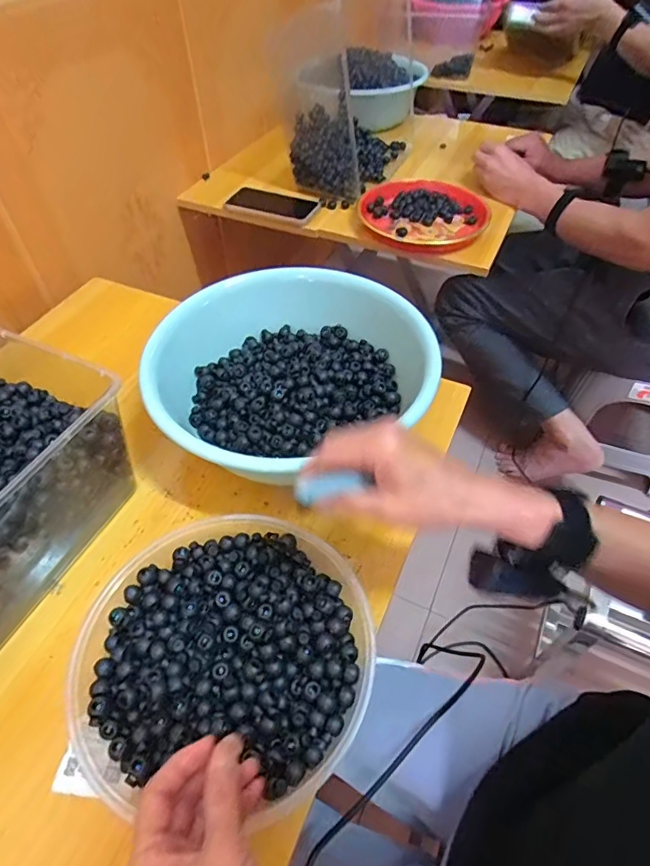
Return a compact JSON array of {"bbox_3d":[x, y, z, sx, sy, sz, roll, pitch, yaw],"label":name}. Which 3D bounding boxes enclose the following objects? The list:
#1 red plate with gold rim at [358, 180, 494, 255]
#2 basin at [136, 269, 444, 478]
[{"bbox_3d":[0.169,-0.379,0.858,0.213,0.042,0.218,0,51,0],"label":"red plate with gold rim"},{"bbox_3d":[-0.033,-0.055,0.556,0.300,0.103,0.271,-27,56,-20],"label":"basin"}]

